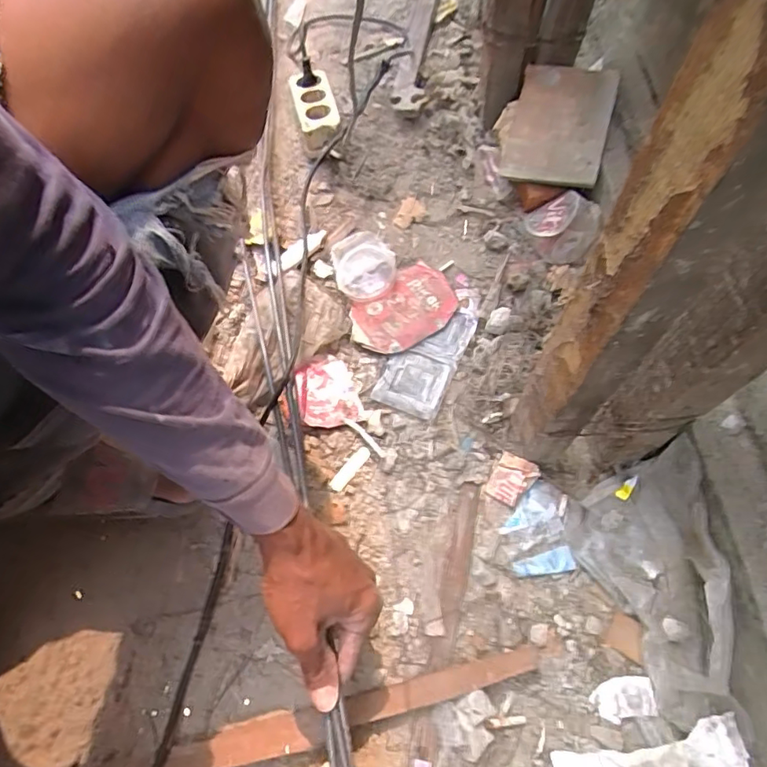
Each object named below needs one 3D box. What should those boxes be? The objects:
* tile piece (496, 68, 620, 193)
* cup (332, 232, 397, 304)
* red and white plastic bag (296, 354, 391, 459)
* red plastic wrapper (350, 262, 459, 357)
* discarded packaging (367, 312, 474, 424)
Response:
[{"bbox_3d":[0.230,-0.340,0.715,0.123,0.018,0.157,15,88,15],"label":"tile piece"},{"bbox_3d":[-0.024,-0.154,0.697,0.077,0.029,0.095,-13,63,-6],"label":"cup"},{"bbox_3d":[-0.049,0.029,0.626,0.079,0.024,0.132,-38,69,-17],"label":"red and white plastic bag"},{"bbox_3d":[0.026,-0.093,0.684,0.141,0.008,0.092,-37,68,-17],"label":"red plastic wrapper"},{"bbox_3d":[0.052,-0.031,0.666,0.078,0.018,0.151,23,65,12],"label":"discarded packaging"}]

